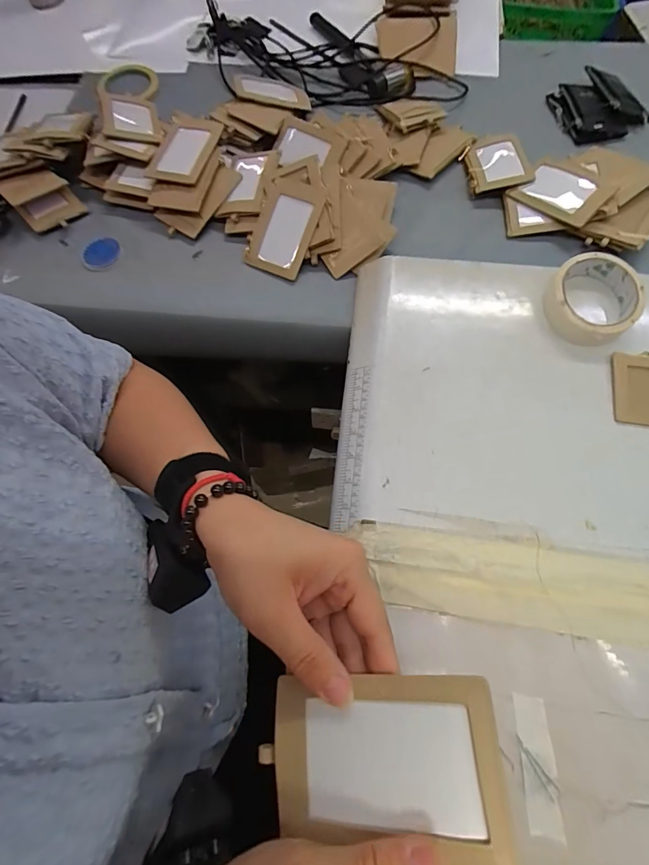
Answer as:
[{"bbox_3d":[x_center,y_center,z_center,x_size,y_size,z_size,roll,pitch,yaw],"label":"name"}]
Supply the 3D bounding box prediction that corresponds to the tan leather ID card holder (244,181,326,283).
[{"bbox_3d":[-0.053,-0.255,0.507,0.082,0.008,0.107,27,101,17],"label":"tan leather ID card holder"}]

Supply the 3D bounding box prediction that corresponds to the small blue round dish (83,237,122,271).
[{"bbox_3d":[-0.292,-0.234,0.530,0.045,0.006,0.049,-1,69,2],"label":"small blue round dish"}]

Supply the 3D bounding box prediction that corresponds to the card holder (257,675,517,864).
[{"bbox_3d":[0.024,0.154,0.191,0.109,0.005,0.067,-10,66,21],"label":"card holder"}]

